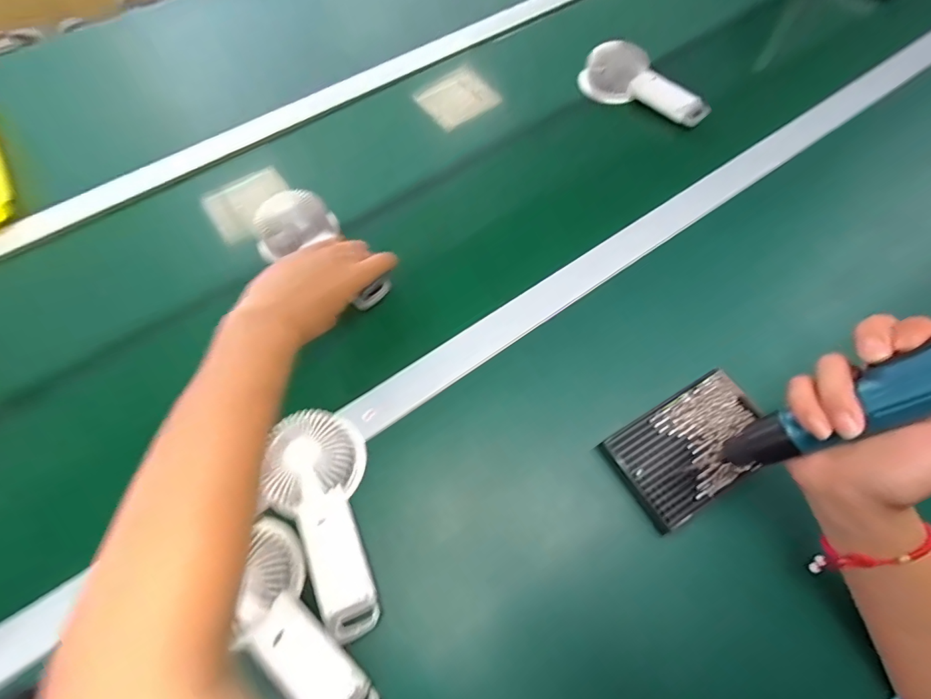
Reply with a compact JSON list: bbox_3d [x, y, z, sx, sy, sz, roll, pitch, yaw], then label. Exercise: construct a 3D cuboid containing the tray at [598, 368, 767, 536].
[{"bbox_3d":[0.203,0.086,0.402,0.141,0.020,0.089,-28,66,-13],"label":"tray"}]

